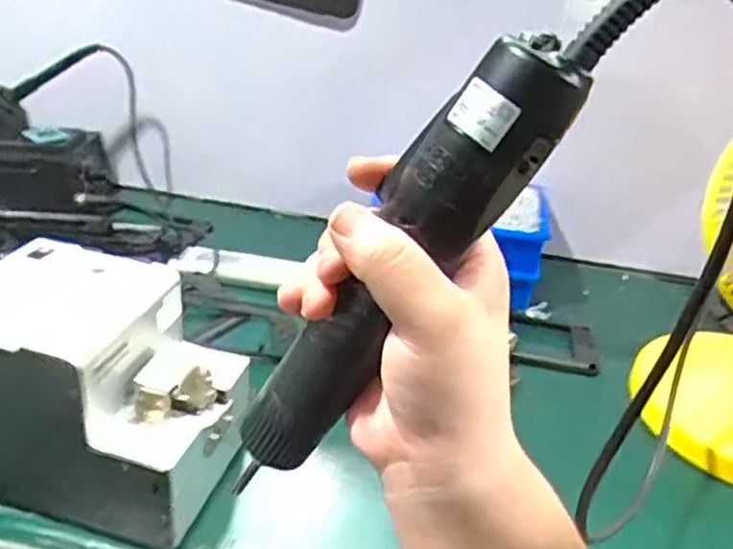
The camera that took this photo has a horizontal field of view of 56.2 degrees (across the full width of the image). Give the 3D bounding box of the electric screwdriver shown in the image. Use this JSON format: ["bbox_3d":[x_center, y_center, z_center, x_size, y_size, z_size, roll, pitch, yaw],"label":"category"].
[{"bbox_3d":[0.008,-0.002,0.269,0.035,0.199,0.044,25,23,-21],"label":"electric screwdriver"}]

